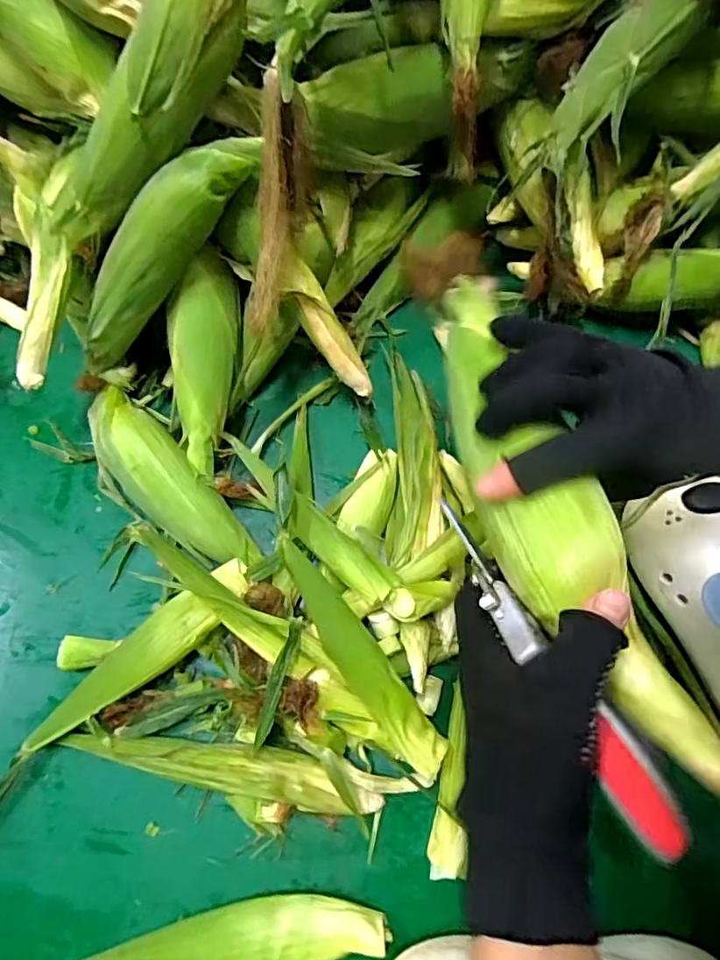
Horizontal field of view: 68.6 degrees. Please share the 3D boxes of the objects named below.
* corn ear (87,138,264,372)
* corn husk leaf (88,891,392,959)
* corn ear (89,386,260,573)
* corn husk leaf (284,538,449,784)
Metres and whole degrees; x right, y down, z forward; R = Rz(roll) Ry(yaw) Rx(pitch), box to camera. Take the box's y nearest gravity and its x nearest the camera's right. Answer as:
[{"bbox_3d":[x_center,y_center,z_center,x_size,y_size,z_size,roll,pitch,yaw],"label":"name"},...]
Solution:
[{"bbox_3d":[-0.182,-0.197,0.459,0.244,0.053,0.044,-43,72,21],"label":"corn ear"},{"bbox_3d":[-0.103,0.333,0.383,0.240,0.038,0.042,-4,69,-2],"label":"corn husk leaf"},{"bbox_3d":[-0.179,0.004,0.492,0.064,0.074,0.233,-43,74,-16],"label":"corn ear"},{"bbox_3d":[-0.002,0.141,0.426,0.037,0.045,0.200,-34,72,-14],"label":"corn husk leaf"}]

